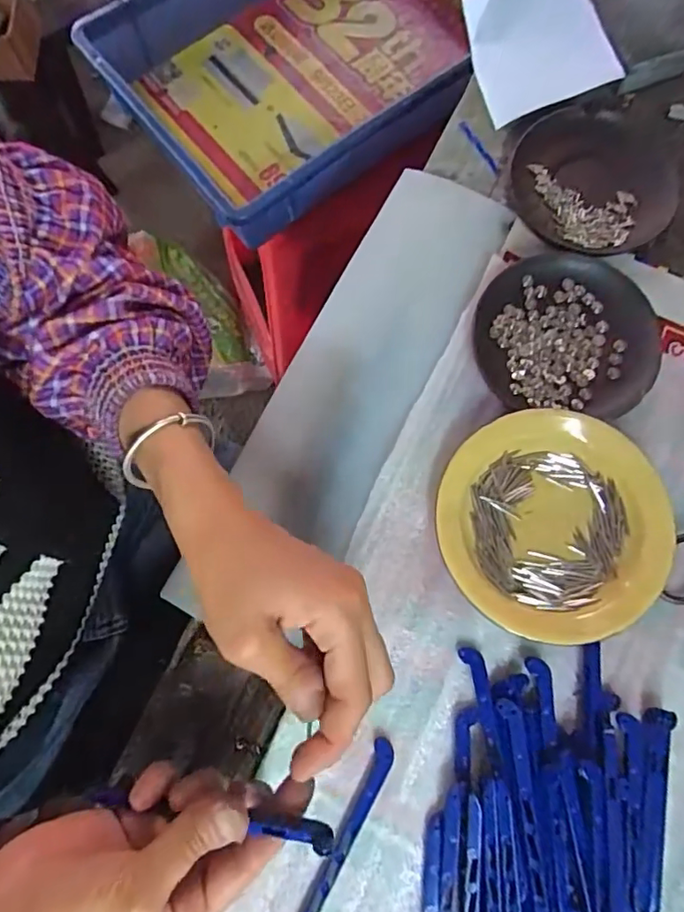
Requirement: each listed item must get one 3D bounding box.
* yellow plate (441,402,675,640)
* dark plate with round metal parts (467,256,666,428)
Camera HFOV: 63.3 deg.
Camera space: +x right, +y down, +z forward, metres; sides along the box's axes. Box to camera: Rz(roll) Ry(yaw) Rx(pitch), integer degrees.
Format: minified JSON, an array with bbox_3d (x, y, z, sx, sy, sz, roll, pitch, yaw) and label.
[{"bbox_3d":[0.129,0.039,0.333,0.139,0.016,0.129,0,75,1],"label":"yellow plate"},{"bbox_3d":[0.148,-0.079,0.366,0.113,0.014,0.108,0,75,1],"label":"dark plate with round metal parts"}]

